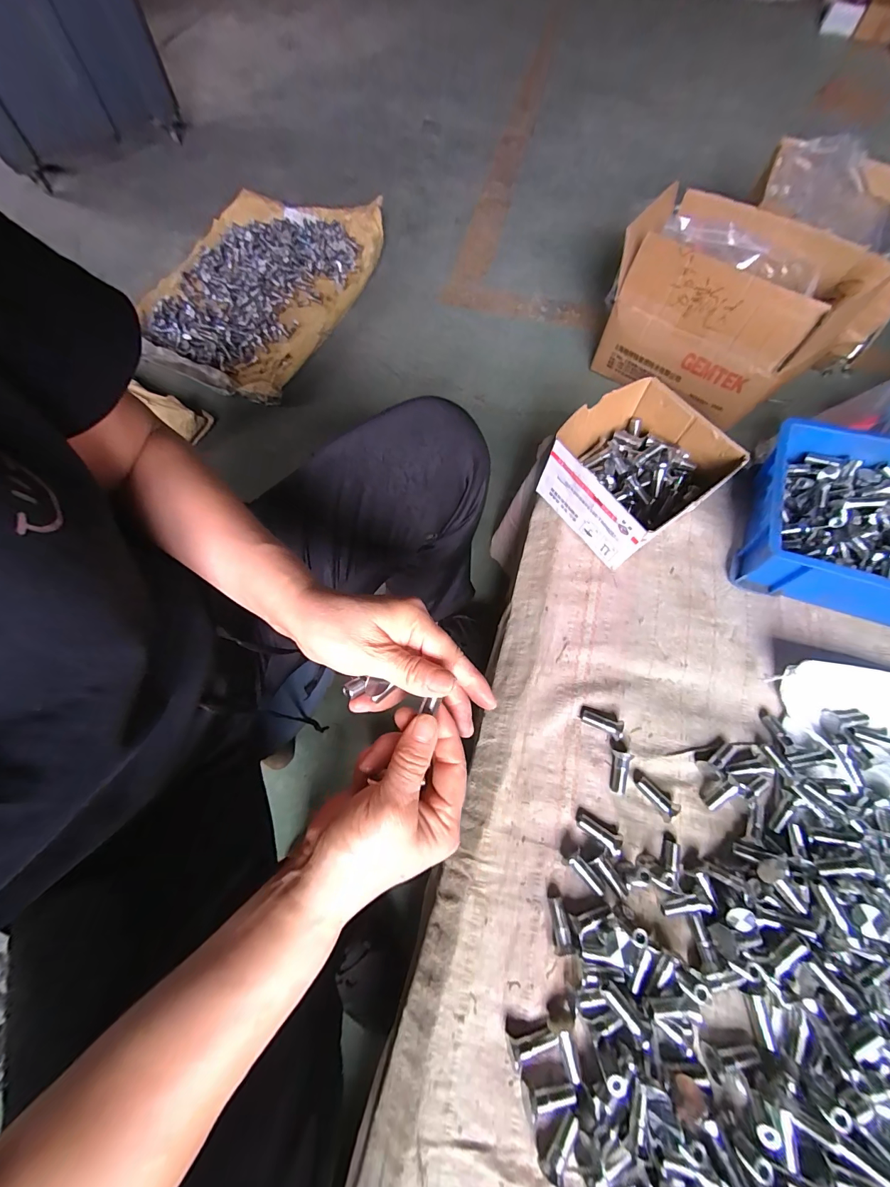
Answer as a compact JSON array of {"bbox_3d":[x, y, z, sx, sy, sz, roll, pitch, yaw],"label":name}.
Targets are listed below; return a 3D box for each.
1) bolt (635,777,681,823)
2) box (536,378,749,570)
[{"bbox_3d":[0.180,0.173,0.341,0.014,0.013,0.038,-37,72,-17],"label":"bolt"},{"bbox_3d":[0.196,-0.127,0.430,0.149,0.089,0.142,-33,72,-13],"label":"box"}]

